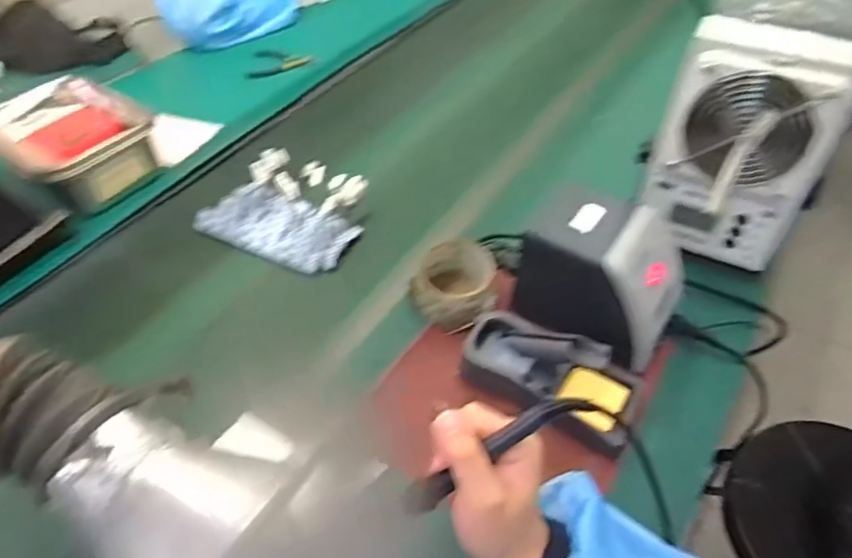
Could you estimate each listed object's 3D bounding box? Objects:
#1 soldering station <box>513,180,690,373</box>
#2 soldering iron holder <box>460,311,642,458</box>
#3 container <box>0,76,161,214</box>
[{"bbox_3d":[0.180,-0.007,0.583,0.151,0.119,0.110,25,54,23],"label":"soldering station"},{"bbox_3d":[0.120,0.080,0.538,0.168,0.080,0.075,26,54,23],"label":"soldering iron holder"},{"bbox_3d":[-0.492,-0.189,0.794,0.224,0.076,0.169,31,56,26],"label":"container"}]

